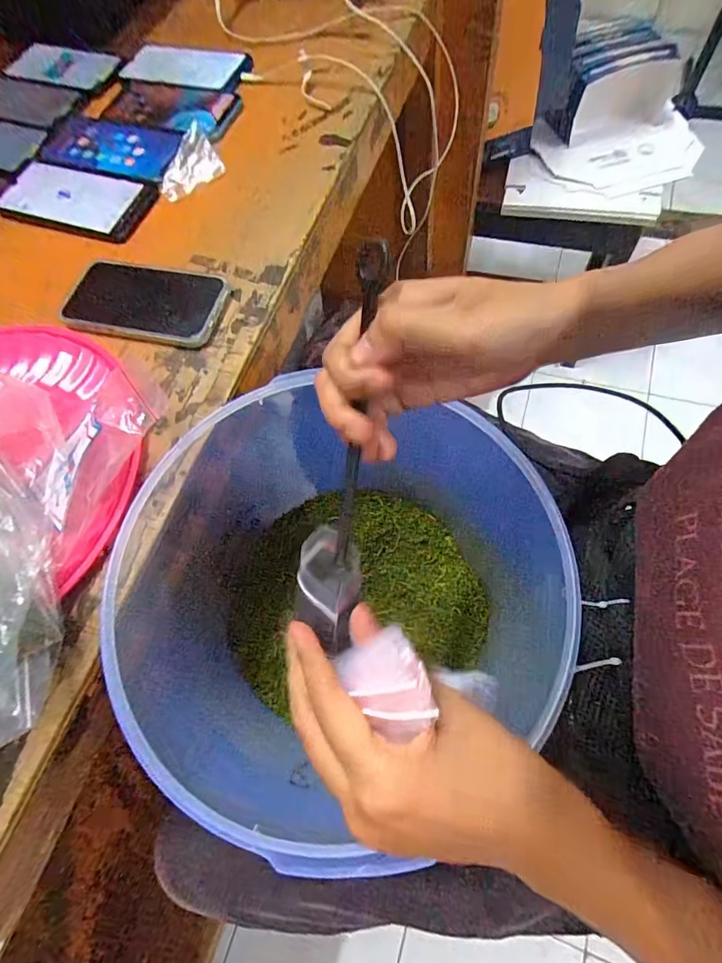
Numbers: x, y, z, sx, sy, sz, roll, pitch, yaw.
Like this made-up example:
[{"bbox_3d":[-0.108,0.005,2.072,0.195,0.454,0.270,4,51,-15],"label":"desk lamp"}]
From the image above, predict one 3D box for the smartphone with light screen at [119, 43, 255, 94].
[{"bbox_3d":[-0.210,-0.500,0.531,0.166,0.011,0.070,18,70,14],"label":"smartphone with light screen"}]

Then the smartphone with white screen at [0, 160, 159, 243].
[{"bbox_3d":[-0.296,-0.294,0.459,0.160,0.007,0.080,18,70,14],"label":"smartphone with white screen"}]

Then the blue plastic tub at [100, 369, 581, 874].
[{"bbox_3d":[-0.021,0.094,0.371,0.269,0.217,0.281,-3,66,6],"label":"blue plastic tub"}]

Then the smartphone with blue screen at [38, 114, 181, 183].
[{"bbox_3d":[-0.268,-0.365,0.483,0.160,0.010,0.079,17,70,14],"label":"smartphone with blue screen"}]

